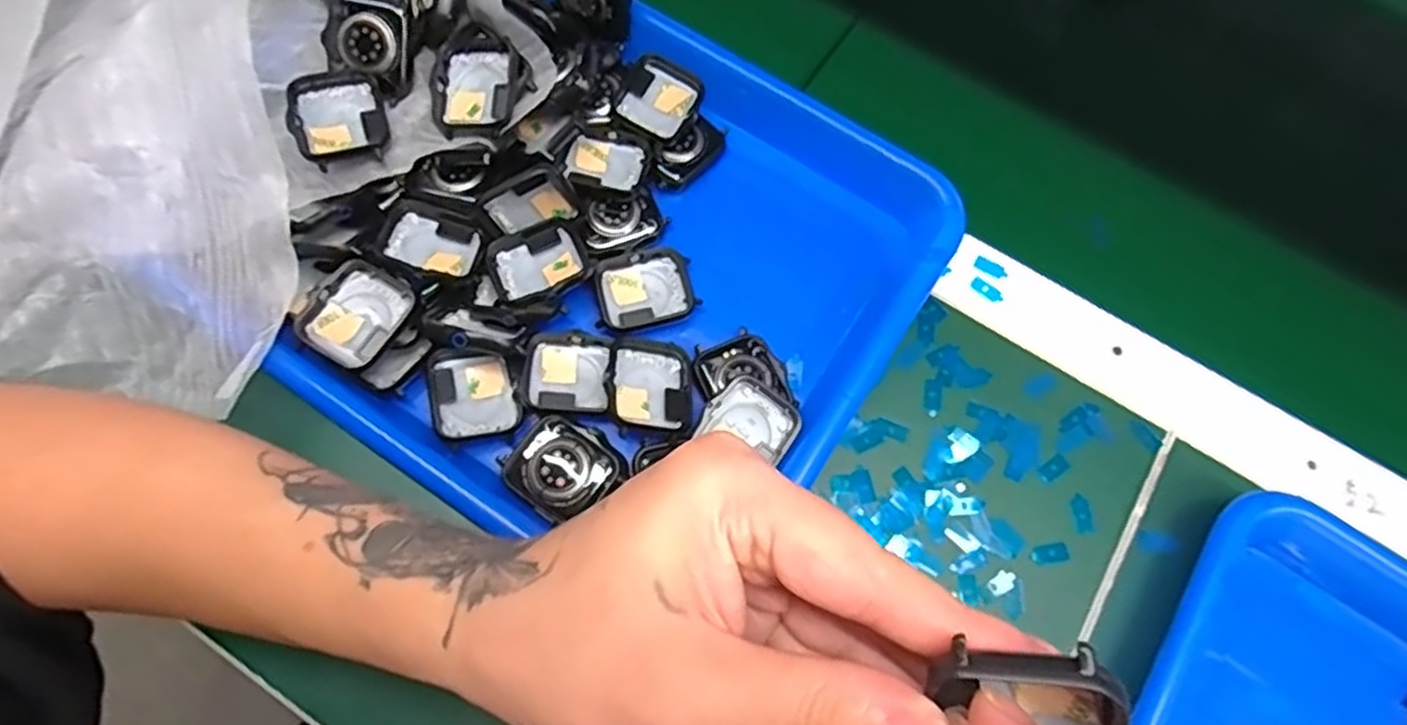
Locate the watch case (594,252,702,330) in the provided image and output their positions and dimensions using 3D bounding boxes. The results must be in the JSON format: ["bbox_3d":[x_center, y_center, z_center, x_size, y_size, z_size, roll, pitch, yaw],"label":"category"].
[{"bbox_3d":[-0.027,-0.033,0.341,0.045,0.006,0.036,-11,71,-6],"label":"watch case"}]

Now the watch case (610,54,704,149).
[{"bbox_3d":[-0.022,-0.130,0.364,0.037,0.016,0.045,30,72,8],"label":"watch case"}]

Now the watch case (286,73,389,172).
[{"bbox_3d":[-0.160,-0.106,0.321,0.037,0.016,0.043,-19,72,-9],"label":"watch case"}]

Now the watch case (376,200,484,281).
[{"bbox_3d":[-0.123,-0.054,0.330,0.041,0.011,0.036,23,60,-13],"label":"watch case"}]

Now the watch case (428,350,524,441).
[{"bbox_3d":[-0.100,0.014,0.319,0.034,0.012,0.041,-16,72,-8],"label":"watch case"}]

